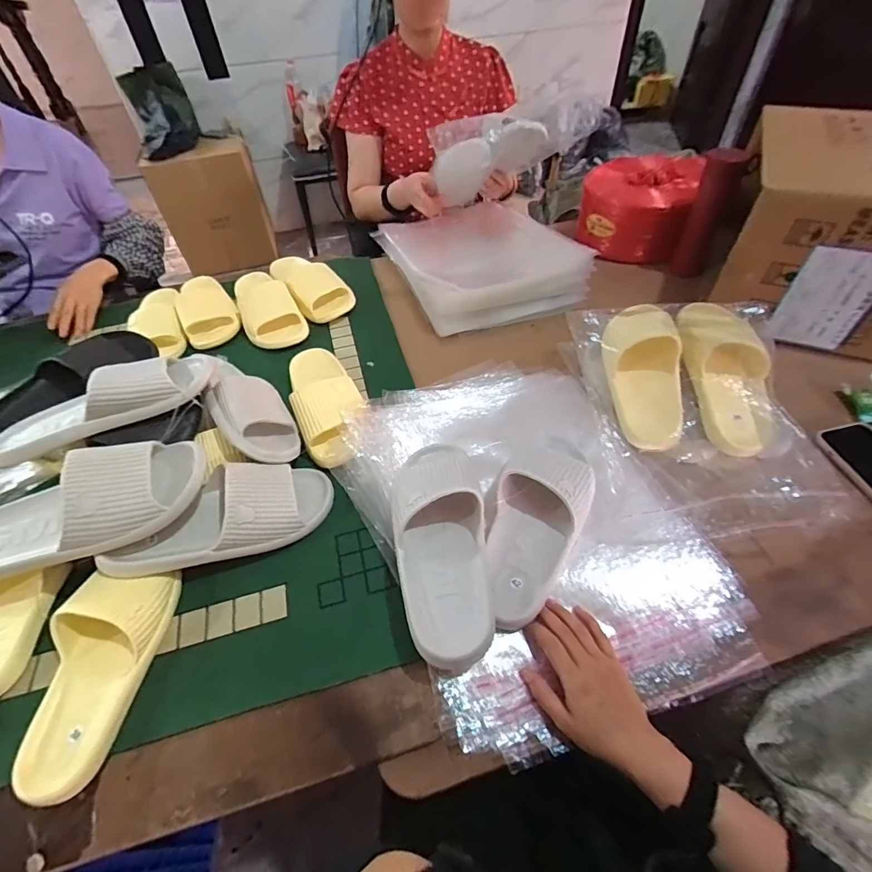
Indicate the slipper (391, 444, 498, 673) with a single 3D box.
[{"bbox_3d":[0.004,0.112,0.511,0.101,0.080,0.271,-7,50,-3],"label":"slipper"}]

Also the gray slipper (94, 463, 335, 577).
[{"bbox_3d":[-0.253,0.095,0.528,0.253,0.062,0.100,-18,51,-12],"label":"gray slipper"}]

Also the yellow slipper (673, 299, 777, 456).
[{"bbox_3d":[0.407,-0.094,0.617,0.096,0.086,0.240,-3,69,1],"label":"yellow slipper"}]

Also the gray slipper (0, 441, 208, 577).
[{"bbox_3d":[-0.390,0.074,0.479,0.263,0.073,0.106,-18,51,-12],"label":"gray slipper"}]

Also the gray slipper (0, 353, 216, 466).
[{"bbox_3d":[-0.426,-0.049,0.568,0.273,0.065,0.091,-18,51,-12],"label":"gray slipper"}]

